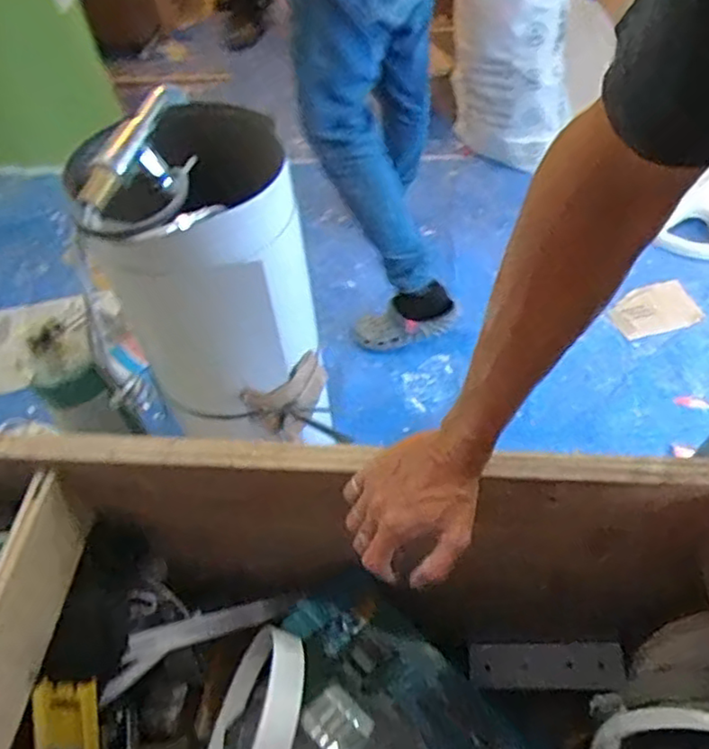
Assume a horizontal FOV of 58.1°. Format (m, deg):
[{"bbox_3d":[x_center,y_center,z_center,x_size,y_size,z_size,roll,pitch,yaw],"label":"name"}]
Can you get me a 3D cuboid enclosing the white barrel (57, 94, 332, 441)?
[{"bbox_3d":[-0.215,-0.157,1.011,0.274,0.454,0.345,-12,51,-5],"label":"white barrel"}]

